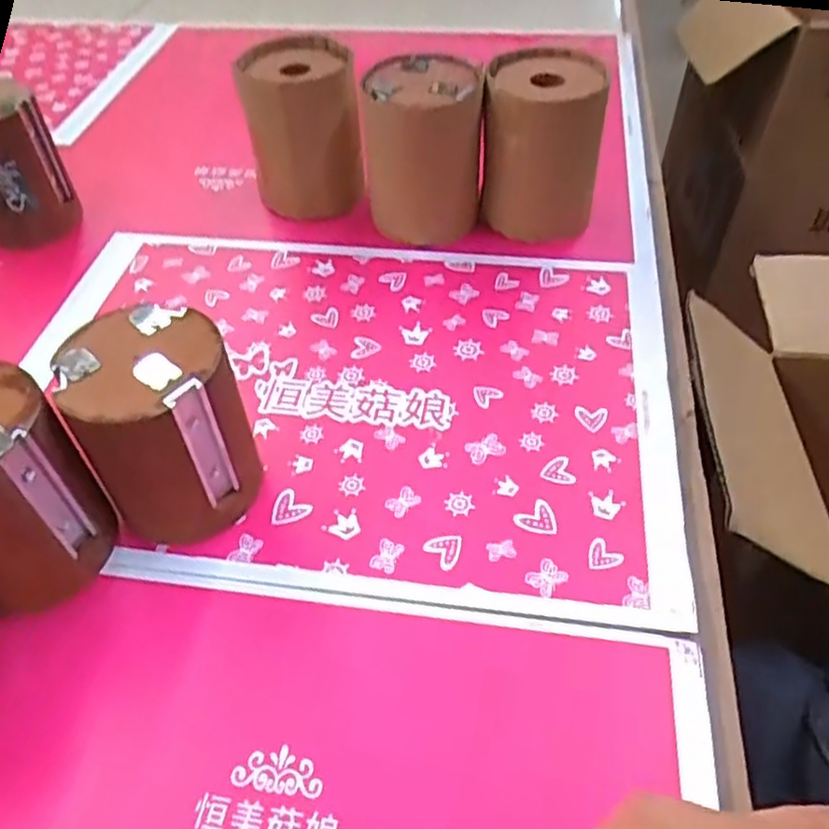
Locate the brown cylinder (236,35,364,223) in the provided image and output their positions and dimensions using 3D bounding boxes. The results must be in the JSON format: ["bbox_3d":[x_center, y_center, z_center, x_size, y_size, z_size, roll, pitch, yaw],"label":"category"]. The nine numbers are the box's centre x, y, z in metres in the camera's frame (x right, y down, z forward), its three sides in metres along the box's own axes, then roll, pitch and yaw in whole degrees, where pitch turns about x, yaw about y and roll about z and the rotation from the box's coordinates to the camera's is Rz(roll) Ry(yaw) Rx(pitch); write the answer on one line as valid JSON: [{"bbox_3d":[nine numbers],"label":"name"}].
[{"bbox_3d":[-0.086,-0.219,0.560,0.083,0.114,0.073,-5,48,-4],"label":"brown cylinder"}]

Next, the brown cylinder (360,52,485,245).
[{"bbox_3d":[0.007,-0.189,0.520,0.082,0.117,0.087,-4,48,-2],"label":"brown cylinder"}]

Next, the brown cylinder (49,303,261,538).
[{"bbox_3d":[-0.123,0.009,0.361,0.077,0.100,0.076,-1,48,1],"label":"brown cylinder"}]

